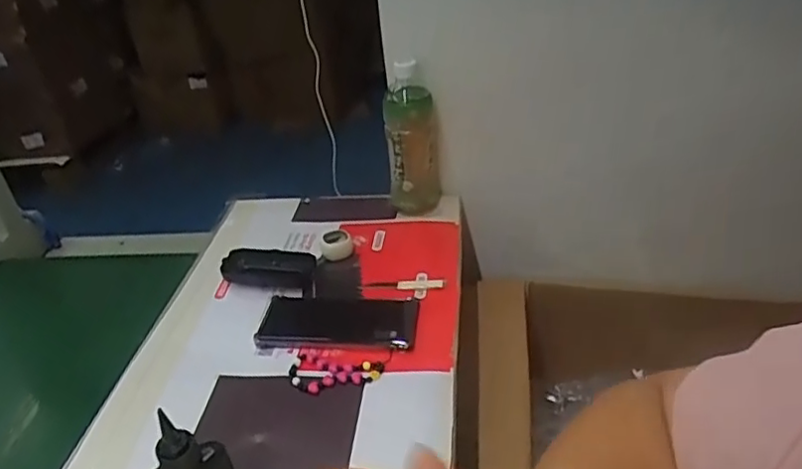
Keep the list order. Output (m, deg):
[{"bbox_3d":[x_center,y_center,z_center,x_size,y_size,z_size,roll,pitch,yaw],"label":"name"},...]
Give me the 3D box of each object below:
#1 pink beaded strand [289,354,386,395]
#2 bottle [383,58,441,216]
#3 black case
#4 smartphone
[{"bbox_3d":[-0.064,0.138,0.611,0.088,0.012,0.046,2,32,12],"label":"pink beaded strand"},{"bbox_3d":[0.014,-0.124,0.819,0.063,0.212,0.073,-3,31,4],"label":"bottle"},{"bbox_3d":[-0.156,0.041,0.750,0.106,0.029,0.047,2,32,11],"label":"black case"},{"bbox_3d":[-0.068,0.093,0.673,0.167,0.009,0.079,-1,32,8],"label":"smartphone"}]

